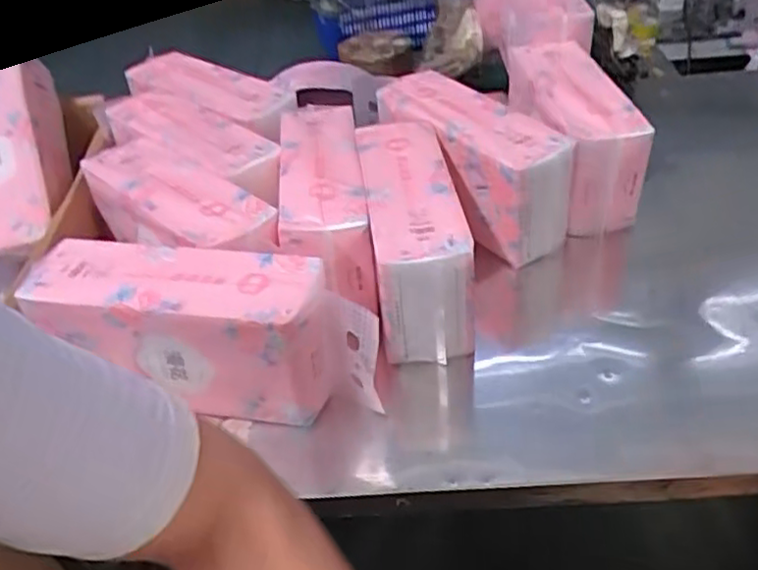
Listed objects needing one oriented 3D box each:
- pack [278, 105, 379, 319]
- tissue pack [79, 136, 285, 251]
[{"bbox_3d":[-0.058,-0.097,0.739,0.085,0.108,0.256,-7,40,0],"label":"pack"},{"bbox_3d":[-0.199,-0.075,0.699,0.102,0.069,0.267,-33,46,-28],"label":"tissue pack"}]

